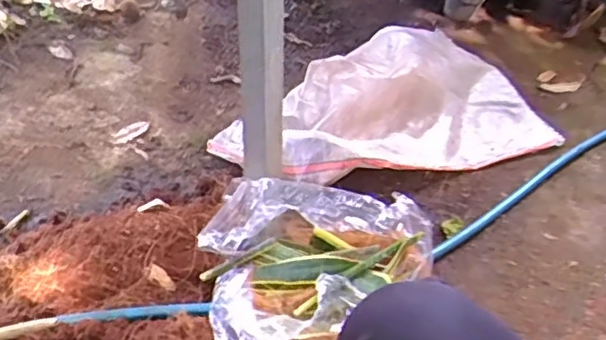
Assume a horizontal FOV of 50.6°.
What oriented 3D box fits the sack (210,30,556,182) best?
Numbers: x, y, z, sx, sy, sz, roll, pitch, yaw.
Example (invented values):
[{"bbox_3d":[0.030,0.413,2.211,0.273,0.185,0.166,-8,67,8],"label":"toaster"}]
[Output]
[{"bbox_3d":[0.234,-0.145,1.383,0.476,0.165,0.765,36,48,30],"label":"sack"}]

